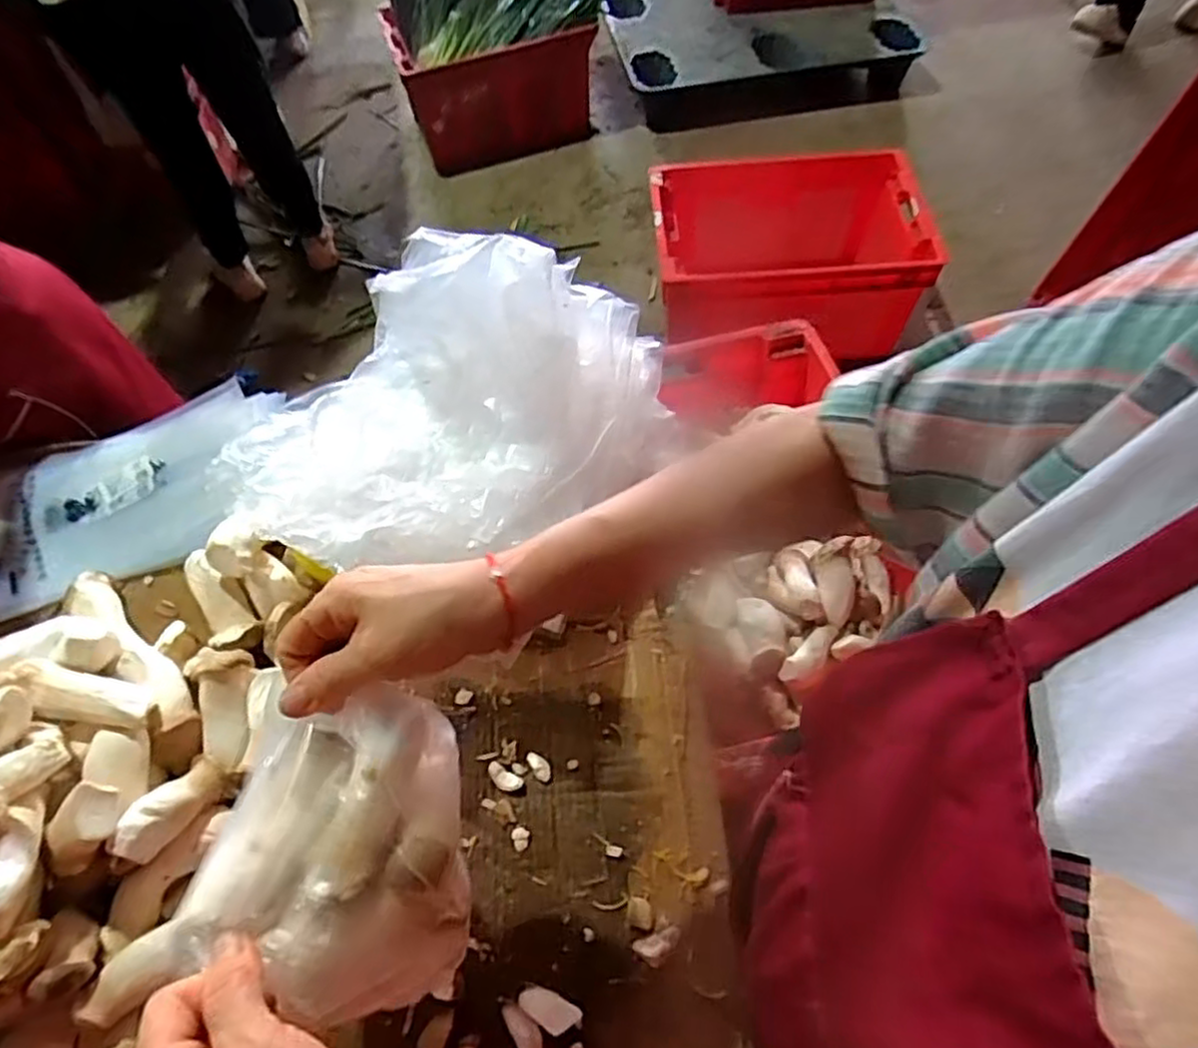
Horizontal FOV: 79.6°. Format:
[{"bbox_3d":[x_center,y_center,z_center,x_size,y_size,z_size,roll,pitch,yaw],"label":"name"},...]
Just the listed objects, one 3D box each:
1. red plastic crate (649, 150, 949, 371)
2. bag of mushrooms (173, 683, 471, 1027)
[{"bbox_3d":[0.455,-0.649,1.768,0.627,0.278,0.422,-2,58,3],"label":"red plastic crate"},{"bbox_3d":[-0.121,0.154,0.336,0.110,0.061,0.127,-7,60,-3],"label":"bag of mushrooms"}]

